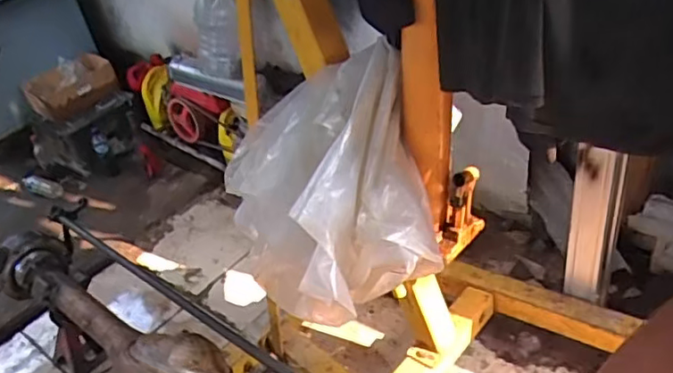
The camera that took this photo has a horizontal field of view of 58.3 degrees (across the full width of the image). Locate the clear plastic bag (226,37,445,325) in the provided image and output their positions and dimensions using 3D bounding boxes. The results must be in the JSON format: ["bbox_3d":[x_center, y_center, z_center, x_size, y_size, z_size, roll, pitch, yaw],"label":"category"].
[{"bbox_3d":[-0.003,0.038,1.064,0.328,0.418,0.264,-15,36,-6],"label":"clear plastic bag"}]

